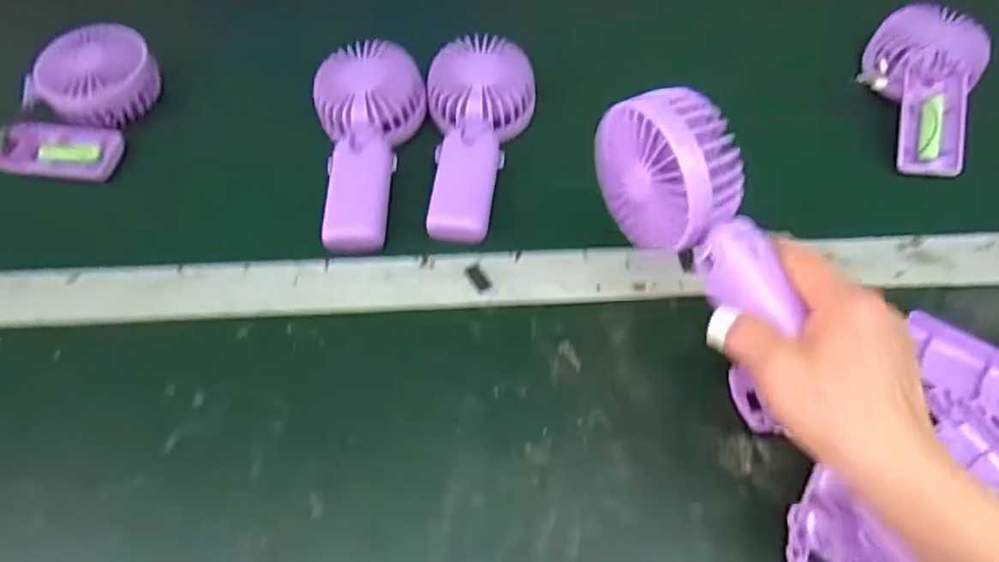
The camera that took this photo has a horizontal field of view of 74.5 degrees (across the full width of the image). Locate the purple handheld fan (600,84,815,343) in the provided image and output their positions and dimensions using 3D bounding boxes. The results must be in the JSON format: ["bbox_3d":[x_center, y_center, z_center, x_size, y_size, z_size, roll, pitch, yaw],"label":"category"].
[{"bbox_3d":[0.104,-0.040,0.352,0.047,0.076,0.135,-19,58,-12],"label":"purple handheld fan"}]

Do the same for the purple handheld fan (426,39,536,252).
[{"bbox_3d":[-0.021,-0.110,0.509,0.080,0.035,0.175,6,68,5],"label":"purple handheld fan"}]

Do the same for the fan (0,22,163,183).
[{"bbox_3d":[-0.350,-0.148,0.537,0.105,0.050,0.137,6,56,5],"label":"fan"}]

